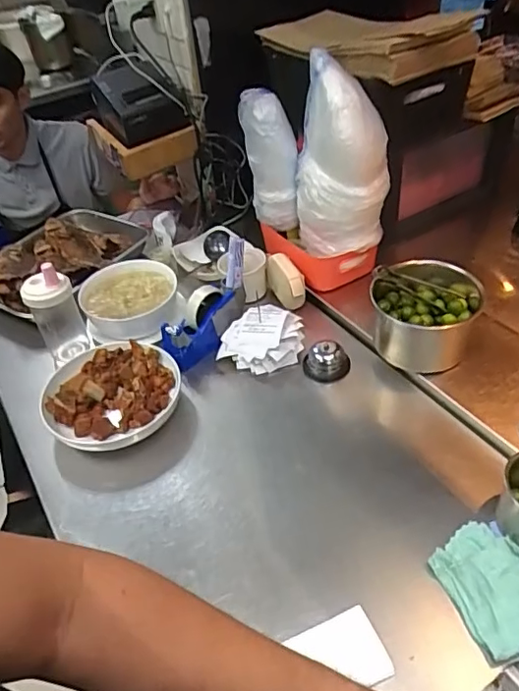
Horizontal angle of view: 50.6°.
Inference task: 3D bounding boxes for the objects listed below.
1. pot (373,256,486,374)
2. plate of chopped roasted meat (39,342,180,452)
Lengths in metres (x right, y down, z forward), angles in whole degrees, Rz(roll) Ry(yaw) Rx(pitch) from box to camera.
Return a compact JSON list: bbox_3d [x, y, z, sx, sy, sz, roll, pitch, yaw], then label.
[{"bbox_3d":[0.277,-0.047,0.922,0.164,0.139,0.164,-4,42,3],"label":"pot"},{"bbox_3d":[-0.237,0.086,0.916,0.202,0.077,0.213,-4,42,3],"label":"plate of chopped roasted meat"}]

